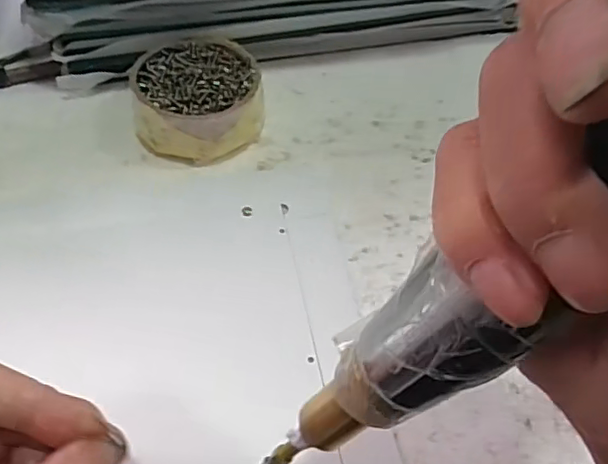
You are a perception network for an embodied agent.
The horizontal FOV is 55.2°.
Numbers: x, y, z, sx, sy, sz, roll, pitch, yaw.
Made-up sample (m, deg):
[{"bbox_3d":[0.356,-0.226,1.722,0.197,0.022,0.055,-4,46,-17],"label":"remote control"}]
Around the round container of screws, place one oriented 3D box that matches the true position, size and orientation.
[{"bbox_3d":[-0.070,-0.090,0.389,0.080,0.039,0.087,1,56,-2],"label":"round container of screws"}]

